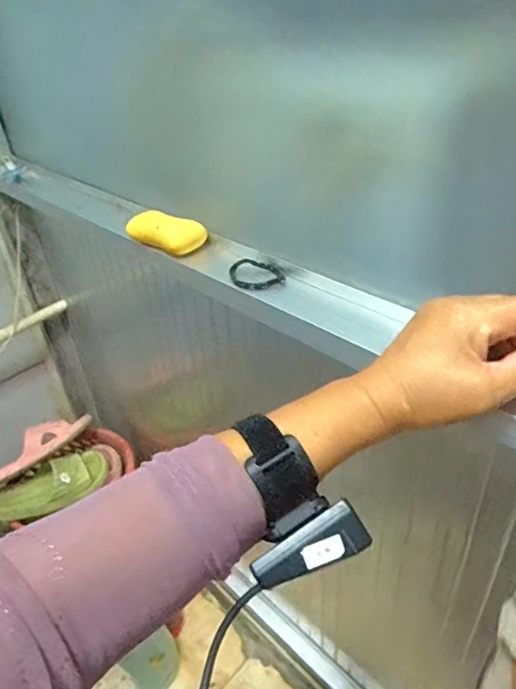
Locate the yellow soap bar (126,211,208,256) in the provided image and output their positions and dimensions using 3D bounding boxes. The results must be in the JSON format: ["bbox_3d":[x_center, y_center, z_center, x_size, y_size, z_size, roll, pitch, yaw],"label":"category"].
[{"bbox_3d":[-0.098,-0.118,0.550,0.078,0.027,0.047,15,41,24],"label":"yellow soap bar"}]

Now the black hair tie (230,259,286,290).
[{"bbox_3d":[-0.003,-0.067,0.491,0.042,0.014,0.044,-17,39,-16],"label":"black hair tie"}]

